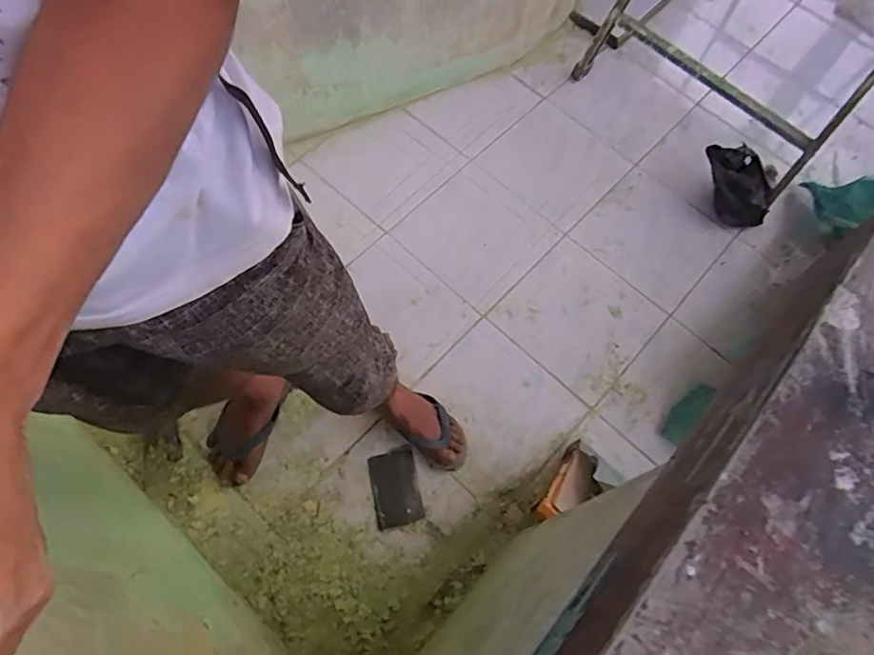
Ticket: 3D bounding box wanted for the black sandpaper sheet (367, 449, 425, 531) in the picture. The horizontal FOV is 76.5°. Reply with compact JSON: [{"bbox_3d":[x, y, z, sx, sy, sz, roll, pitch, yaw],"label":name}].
[{"bbox_3d":[-0.081,0.313,1.082,0.089,0.010,0.136,-10,67,-7],"label":"black sandpaper sheet"}]

